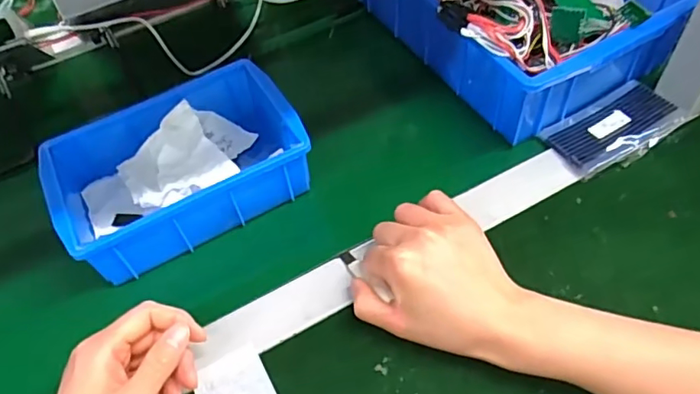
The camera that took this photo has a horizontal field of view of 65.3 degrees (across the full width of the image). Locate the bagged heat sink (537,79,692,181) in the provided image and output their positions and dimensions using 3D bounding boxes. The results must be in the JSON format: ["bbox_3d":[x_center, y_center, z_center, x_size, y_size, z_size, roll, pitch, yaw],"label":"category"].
[{"bbox_3d":[0.234,-0.062,0.482,0.117,0.018,0.066,-24,55,-11],"label":"bagged heat sink"}]

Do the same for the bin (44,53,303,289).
[{"bbox_3d":[-0.146,-0.029,0.476,0.195,0.067,0.142,-28,56,-14],"label":"bin"}]

